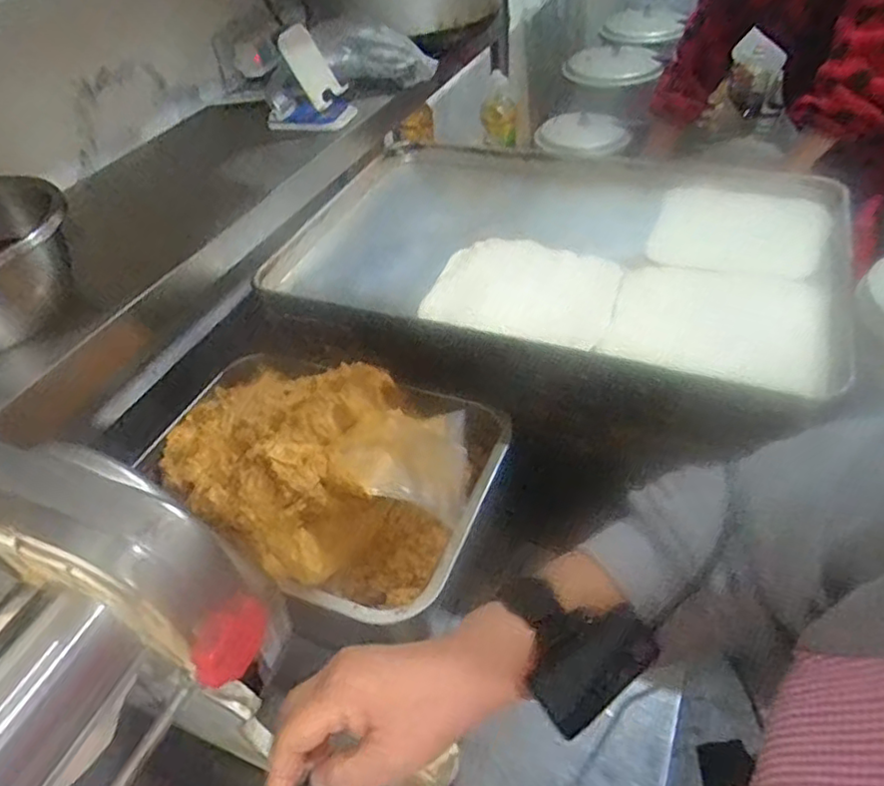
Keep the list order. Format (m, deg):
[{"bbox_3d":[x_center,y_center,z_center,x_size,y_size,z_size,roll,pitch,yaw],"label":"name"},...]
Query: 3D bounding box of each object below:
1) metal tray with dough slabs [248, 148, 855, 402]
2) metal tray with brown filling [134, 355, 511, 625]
[{"bbox_3d":[0.153,-0.146,0.780,0.610,0.125,0.429,11,46,19],"label":"metal tray with dough slabs"},{"bbox_3d":[-0.128,0.050,0.619,0.337,0.098,0.245,15,48,22],"label":"metal tray with brown filling"}]

